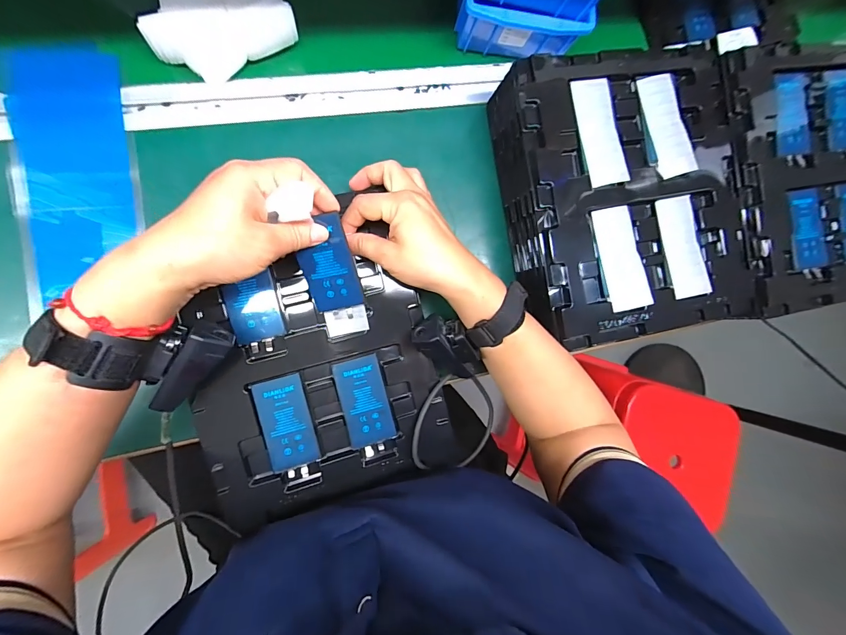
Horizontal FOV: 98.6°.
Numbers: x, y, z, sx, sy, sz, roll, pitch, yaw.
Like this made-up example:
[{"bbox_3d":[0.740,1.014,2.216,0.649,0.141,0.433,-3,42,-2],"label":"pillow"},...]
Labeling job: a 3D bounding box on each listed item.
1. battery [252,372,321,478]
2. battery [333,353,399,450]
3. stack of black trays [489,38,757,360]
[{"bbox_3d":[-0.124,0.101,0.337,0.043,0.008,0.091,-13,91,-11],"label":"battery"},{"bbox_3d":[-0.055,0.082,0.348,0.044,0.004,0.084,-14,92,-11],"label":"battery"},{"bbox_3d":[0.213,-0.119,0.389,0.235,0.074,0.278,-10,91,-11],"label":"stack of black trays"}]

